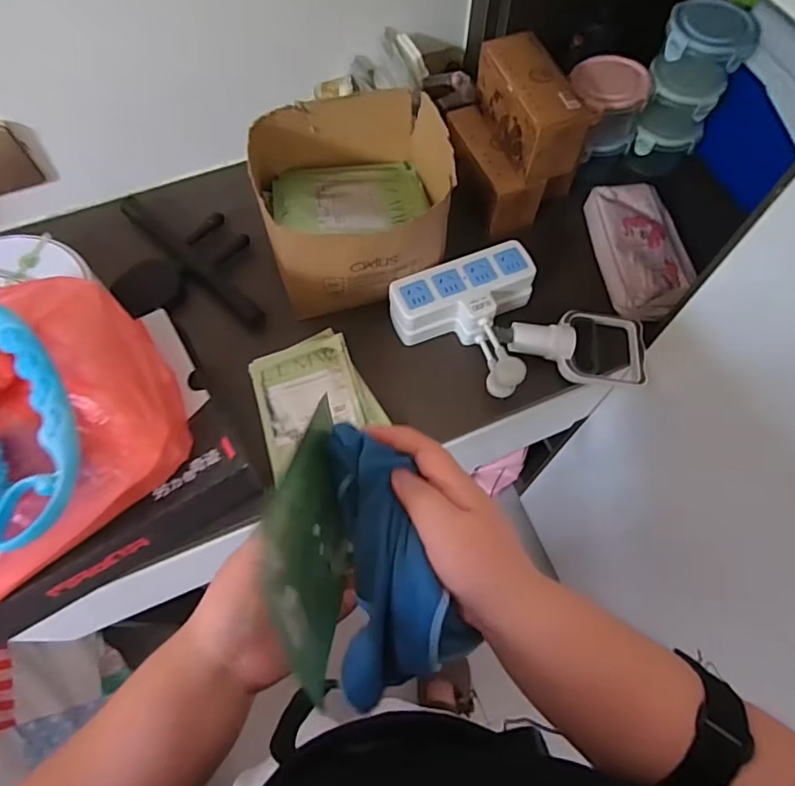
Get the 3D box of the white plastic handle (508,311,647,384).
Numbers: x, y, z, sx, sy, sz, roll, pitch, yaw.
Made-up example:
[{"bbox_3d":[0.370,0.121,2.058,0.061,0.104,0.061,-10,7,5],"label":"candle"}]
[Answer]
[{"bbox_3d":[0.225,-0.068,0.659,0.167,0.037,0.104,13,66,6],"label":"white plastic handle"}]

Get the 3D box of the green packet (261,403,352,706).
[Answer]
[{"bbox_3d":[-0.046,0.088,0.326,0.009,0.114,0.139,-8,25,10],"label":"green packet"}]

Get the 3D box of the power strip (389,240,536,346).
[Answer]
[{"bbox_3d":[0.085,-0.112,0.667,0.177,0.057,0.094,-23,67,-11],"label":"power strip"}]

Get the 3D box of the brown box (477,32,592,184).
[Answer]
[{"bbox_3d":[0.167,-0.359,0.674,0.080,0.088,0.155,-19,67,-9],"label":"brown box"}]

